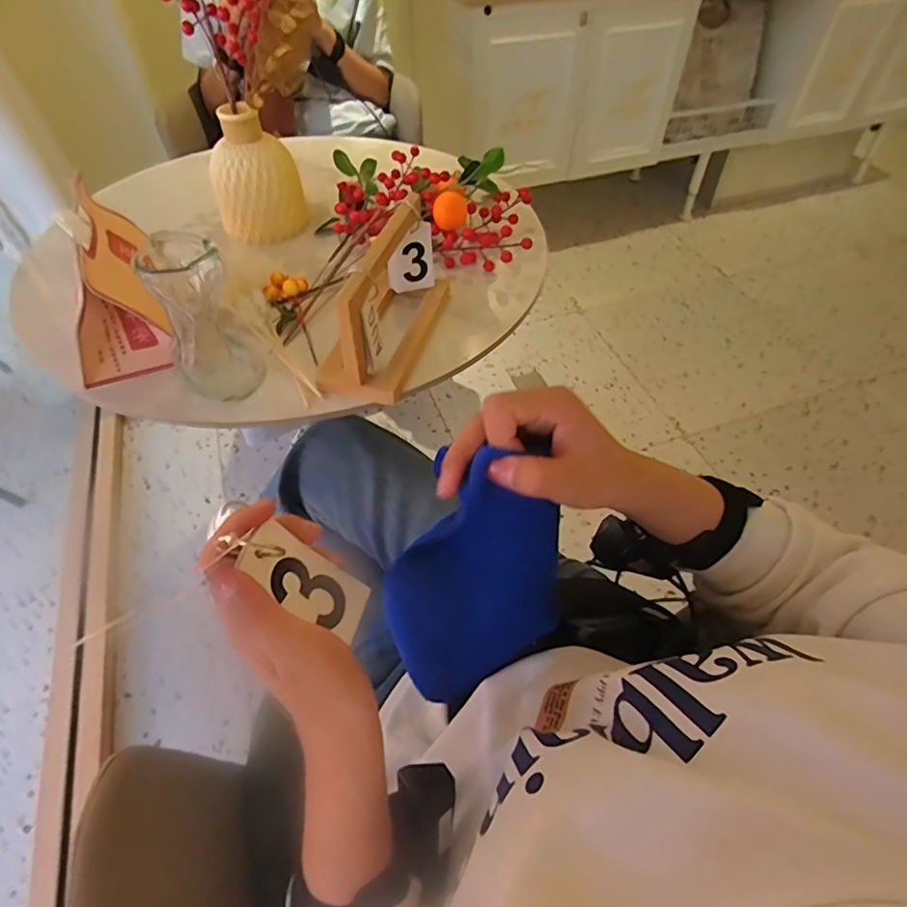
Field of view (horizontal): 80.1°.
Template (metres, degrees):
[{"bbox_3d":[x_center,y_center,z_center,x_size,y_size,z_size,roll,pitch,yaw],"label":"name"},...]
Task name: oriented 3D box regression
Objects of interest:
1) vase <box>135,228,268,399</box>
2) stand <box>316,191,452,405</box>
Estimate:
[{"bbox_3d":[-0.240,-0.127,0.511,0.074,0.147,0.073,-28,56,-21],"label":"vase"},{"bbox_3d":[-0.069,-0.162,0.557,0.079,0.113,0.197,14,52,12],"label":"stand"}]

